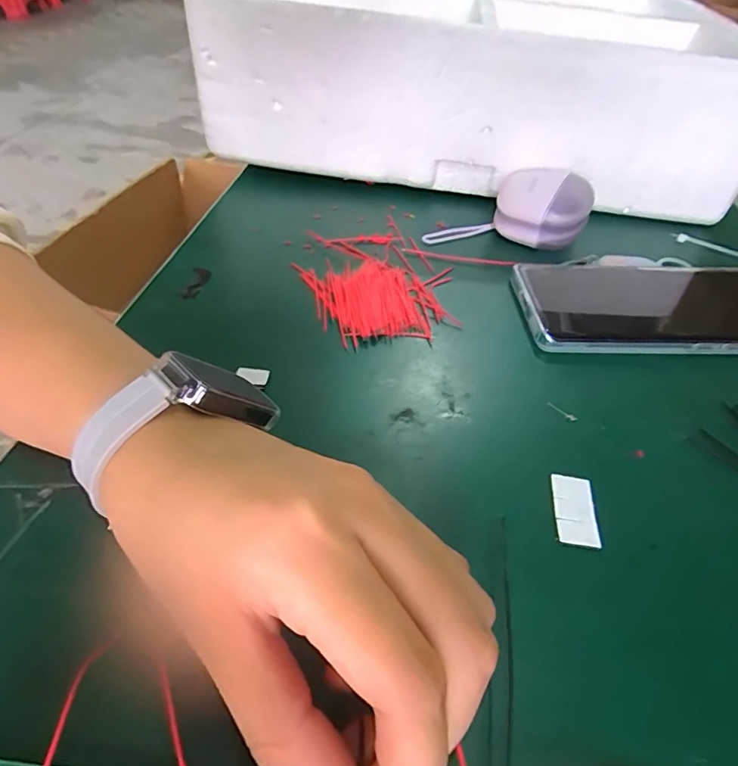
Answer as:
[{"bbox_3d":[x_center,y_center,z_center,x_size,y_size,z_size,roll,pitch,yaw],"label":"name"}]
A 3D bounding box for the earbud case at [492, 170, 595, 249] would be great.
[{"bbox_3d":[0.116,-0.116,0.338,0.059,0.036,0.049,15,45,7],"label":"earbud case"}]

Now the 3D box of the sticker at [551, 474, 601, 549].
[{"bbox_3d":[0.080,0.049,0.196,0.015,0.004,0.030,0,47,10],"label":"sticker"}]

